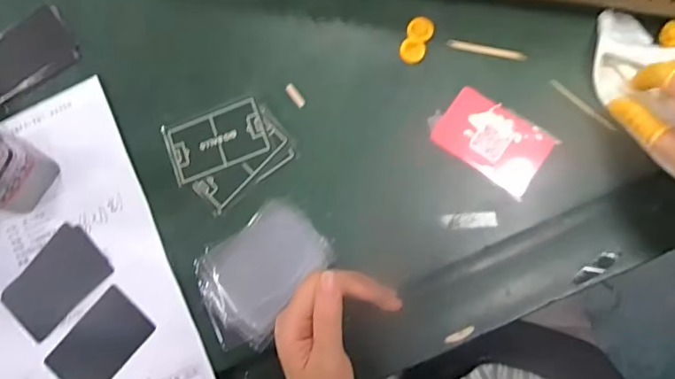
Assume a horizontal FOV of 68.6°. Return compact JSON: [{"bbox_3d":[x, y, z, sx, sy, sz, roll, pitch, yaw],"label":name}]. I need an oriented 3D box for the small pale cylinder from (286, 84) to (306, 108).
[{"bbox_3d":[-0.036,-0.081,0.423,0.008,0.004,0.024,-36,81,2],"label":"small pale cylinder"}]

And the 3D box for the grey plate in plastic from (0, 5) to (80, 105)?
[{"bbox_3d":[-0.288,-0.123,0.454,0.092,0.011,0.058,-33,80,0],"label":"grey plate in plastic"}]

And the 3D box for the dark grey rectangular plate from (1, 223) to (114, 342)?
[{"bbox_3d":[-0.237,0.077,0.417,0.058,0.005,0.086,43,86,9],"label":"dark grey rectangular plate"}]

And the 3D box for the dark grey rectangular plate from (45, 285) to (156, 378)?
[{"bbox_3d":[-0.195,0.126,0.404,0.053,0.005,0.082,40,87,9],"label":"dark grey rectangular plate"}]

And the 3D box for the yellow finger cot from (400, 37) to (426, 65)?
[{"bbox_3d":[0.063,-0.117,0.417,0.021,0.004,0.021,-1,81,5],"label":"yellow finger cot"}]

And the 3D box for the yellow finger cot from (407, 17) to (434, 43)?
[{"bbox_3d":[0.070,-0.137,0.418,0.022,0.004,0.022,-1,81,5],"label":"yellow finger cot"}]

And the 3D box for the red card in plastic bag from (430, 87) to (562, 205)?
[{"bbox_3d":[0.125,-0.042,0.404,0.092,0.004,0.057,35,87,6],"label":"red card in plastic bag"}]

